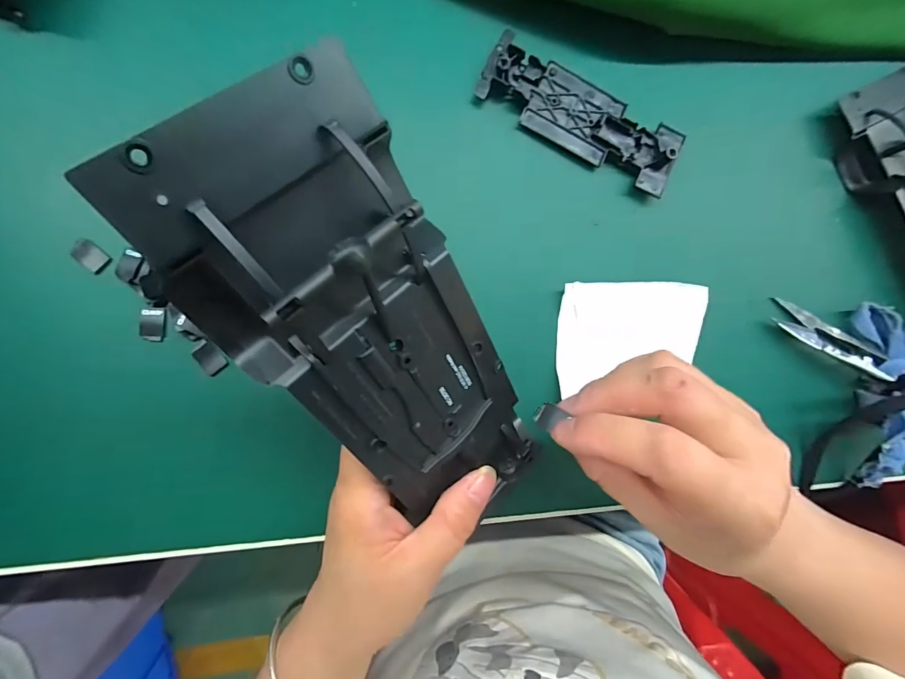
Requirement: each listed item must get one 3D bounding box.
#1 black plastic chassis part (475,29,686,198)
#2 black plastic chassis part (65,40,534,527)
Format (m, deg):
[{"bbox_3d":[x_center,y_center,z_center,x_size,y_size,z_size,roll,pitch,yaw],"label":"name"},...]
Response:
[{"bbox_3d":[0.074,-0.127,0.229,0.119,0.011,0.040,26,85,-8],"label":"black plastic chassis part"},{"bbox_3d":[-0.019,0.003,0.140,0.074,0.037,0.165,-40,126,-8],"label":"black plastic chassis part"}]

